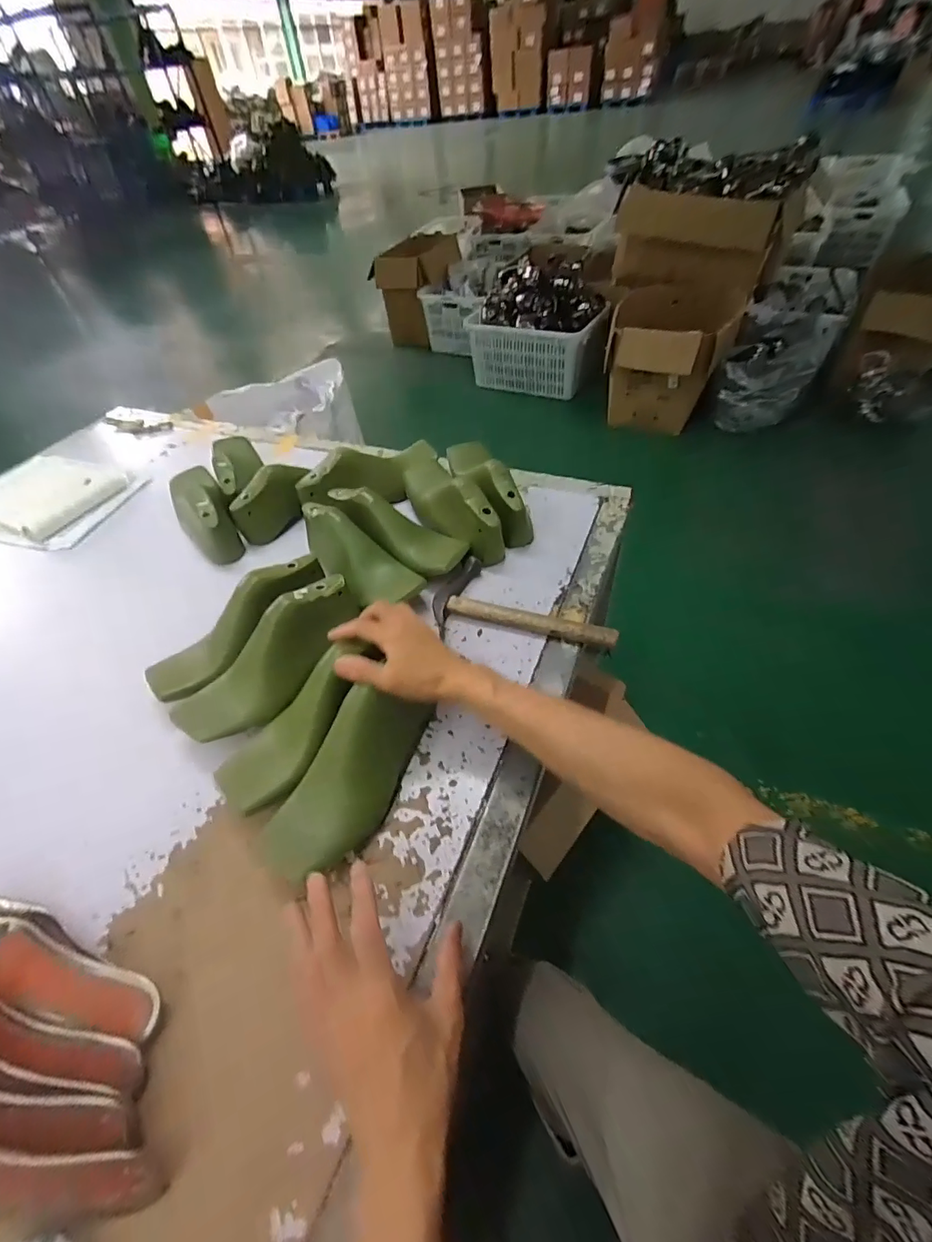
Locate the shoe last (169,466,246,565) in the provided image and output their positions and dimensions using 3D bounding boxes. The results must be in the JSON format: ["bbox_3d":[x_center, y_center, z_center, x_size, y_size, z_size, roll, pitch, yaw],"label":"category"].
[{"bbox_3d":[-0.426,-0.191,0.764,0.076,0.089,0.235,-28,52,-18],"label":"shoe last"}]

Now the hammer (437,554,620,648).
[{"bbox_3d":[0.073,-0.026,0.609,0.225,0.025,0.114,6,50,11],"label":"hammer"}]

